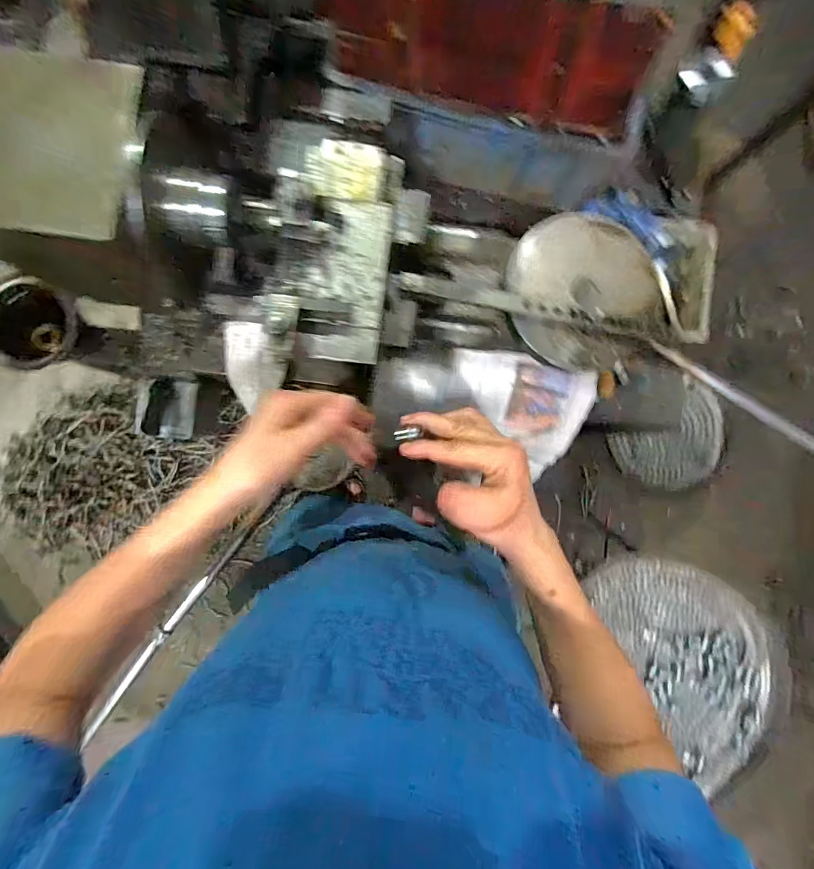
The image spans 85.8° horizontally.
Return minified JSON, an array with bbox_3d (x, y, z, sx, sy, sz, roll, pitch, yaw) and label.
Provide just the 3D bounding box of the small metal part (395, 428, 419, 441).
[{"bbox_3d":[0.000,0.000,0.338,0.020,0.004,0.008,-5,87,15],"label":"small metal part"}]

